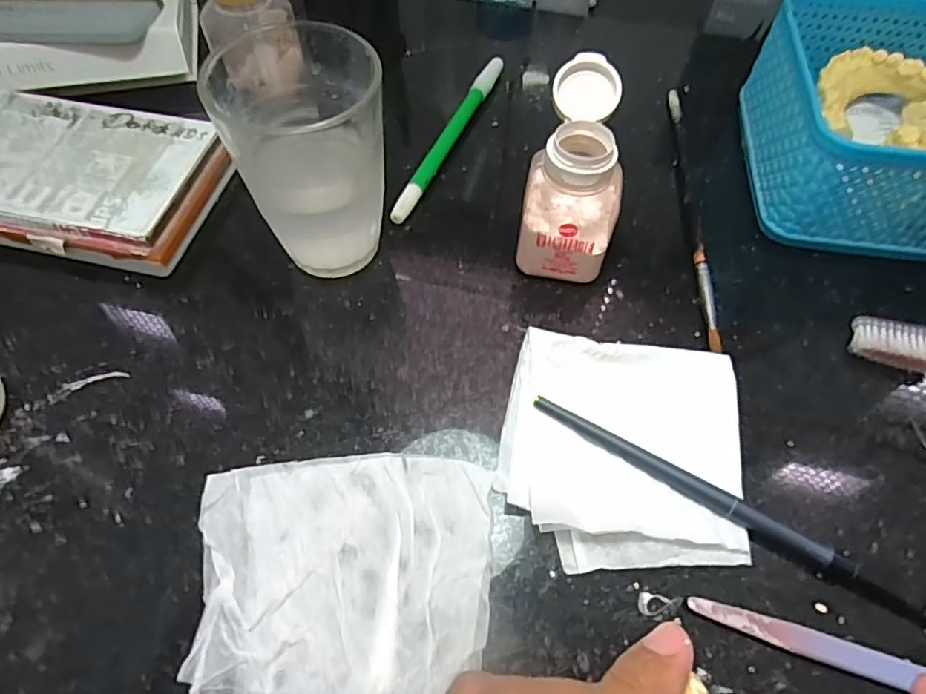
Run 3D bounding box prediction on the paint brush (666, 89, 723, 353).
[{"bbox_3d":[0.120,-0.078,0.307,0.009,0.006,0.186,4,60,2],"label":"paint brush"}]

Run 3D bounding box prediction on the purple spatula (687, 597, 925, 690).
[{"bbox_3d":[0.147,0.110,0.195,0.136,0.005,0.009,16,61,9],"label":"purple spatula"}]

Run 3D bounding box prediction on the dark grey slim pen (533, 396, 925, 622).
[{"bbox_3d":[0.102,0.061,0.220,0.165,0.007,0.008,28,63,15],"label":"dark grey slim pen"}]

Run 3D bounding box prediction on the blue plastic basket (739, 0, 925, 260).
[{"bbox_3d":[0.224,-0.115,0.297,0.130,0.063,0.129,7,60,4],"label":"blue plastic basket"}]

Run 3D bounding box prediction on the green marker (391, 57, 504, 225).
[{"bbox_3d":[-0.006,-0.121,0.331,0.010,0.010,0.143,19,61,11],"label":"green marker"}]

